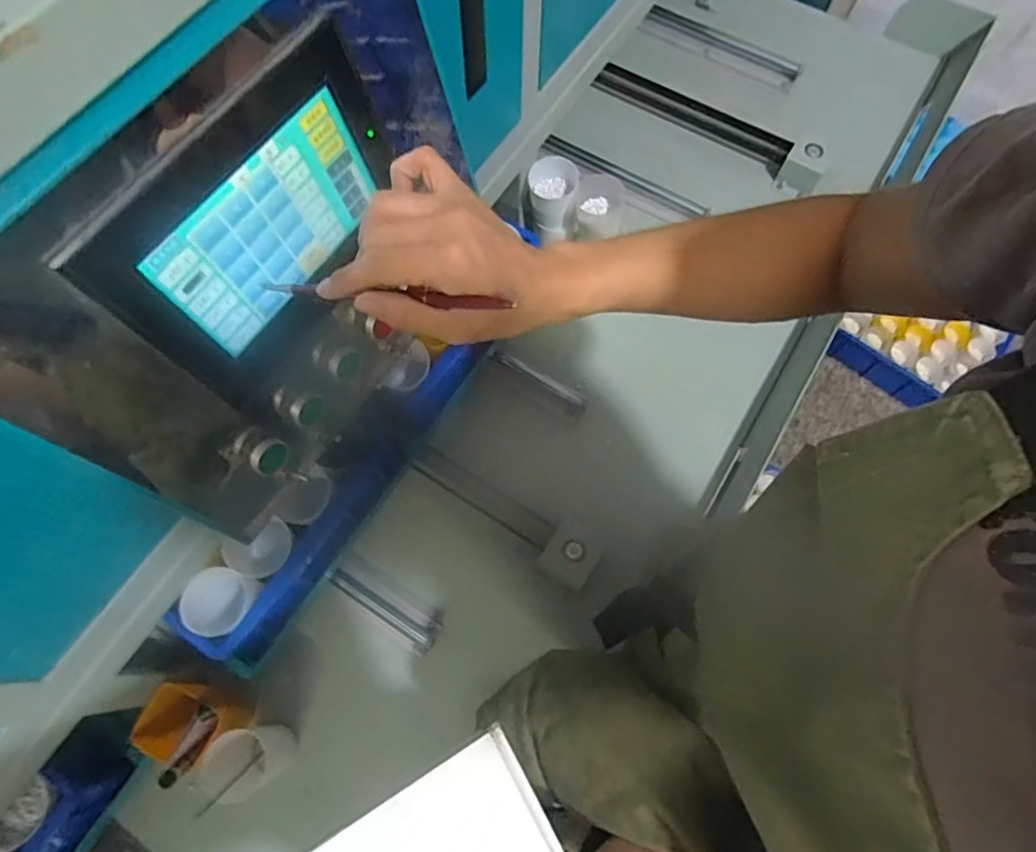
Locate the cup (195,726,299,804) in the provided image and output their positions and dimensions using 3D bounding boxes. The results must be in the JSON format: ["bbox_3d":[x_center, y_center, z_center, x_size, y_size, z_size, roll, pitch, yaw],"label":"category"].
[{"bbox_3d":[-0.282,0.353,0.625,0.064,0.105,0.059,0,70,1],"label":"cup"}]

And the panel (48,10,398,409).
[{"bbox_3d":[-0.163,-0.133,0.363,0.038,0.130,0.200,28,73,24],"label":"panel"}]

